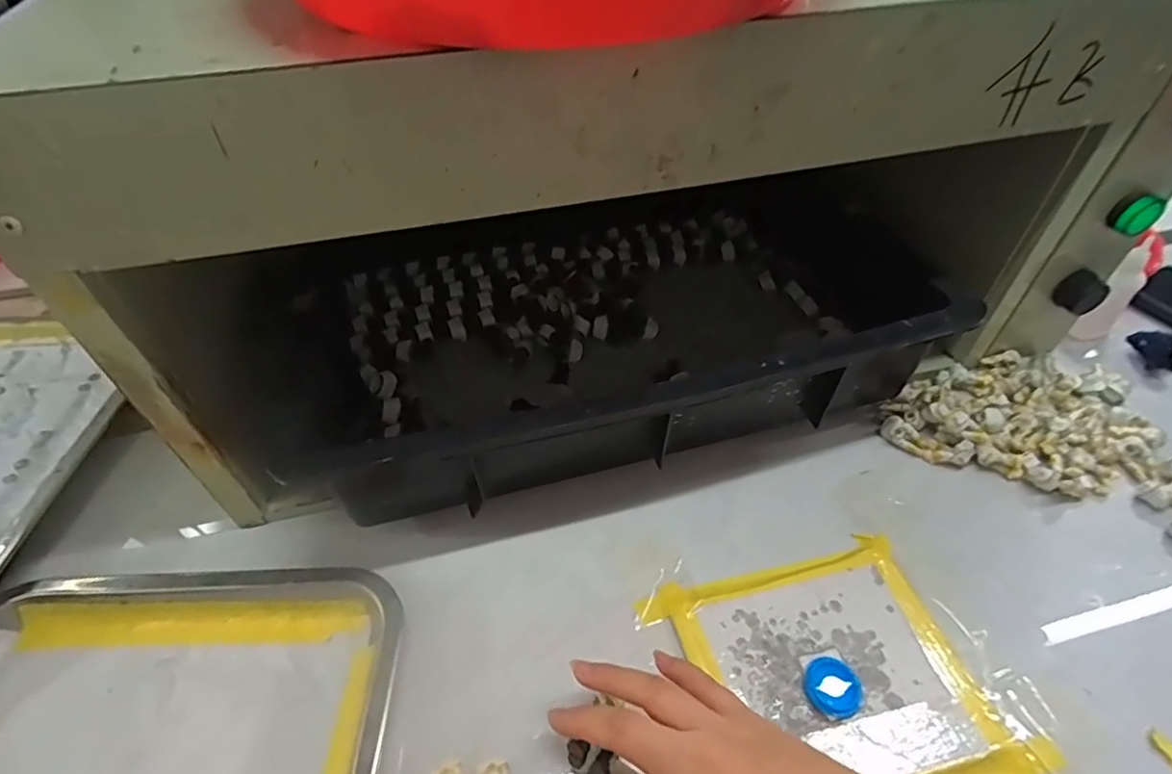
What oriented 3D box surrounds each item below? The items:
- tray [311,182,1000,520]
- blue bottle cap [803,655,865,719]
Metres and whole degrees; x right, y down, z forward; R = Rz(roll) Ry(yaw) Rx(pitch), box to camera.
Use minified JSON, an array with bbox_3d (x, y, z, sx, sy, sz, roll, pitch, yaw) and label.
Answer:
[{"bbox_3d":[0.017,-0.073,0.481,0.473,0.099,0.329,-12,47,-10],"label":"tray"},{"bbox_3d":[0.135,0.164,0.316,0.029,0.006,0.030,-1,46,1],"label":"blue bottle cap"}]

